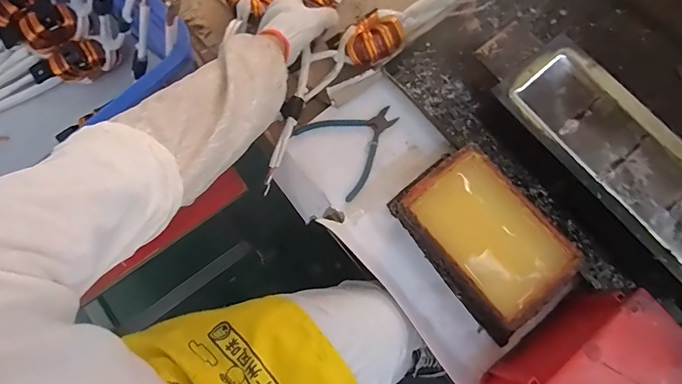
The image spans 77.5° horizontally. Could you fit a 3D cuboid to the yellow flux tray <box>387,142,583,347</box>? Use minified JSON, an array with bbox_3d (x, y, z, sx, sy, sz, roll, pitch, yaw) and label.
[{"bbox_3d":[0.181,0.057,0.545,0.135,0.065,0.210,-38,79,-11],"label":"yellow flux tray"}]

